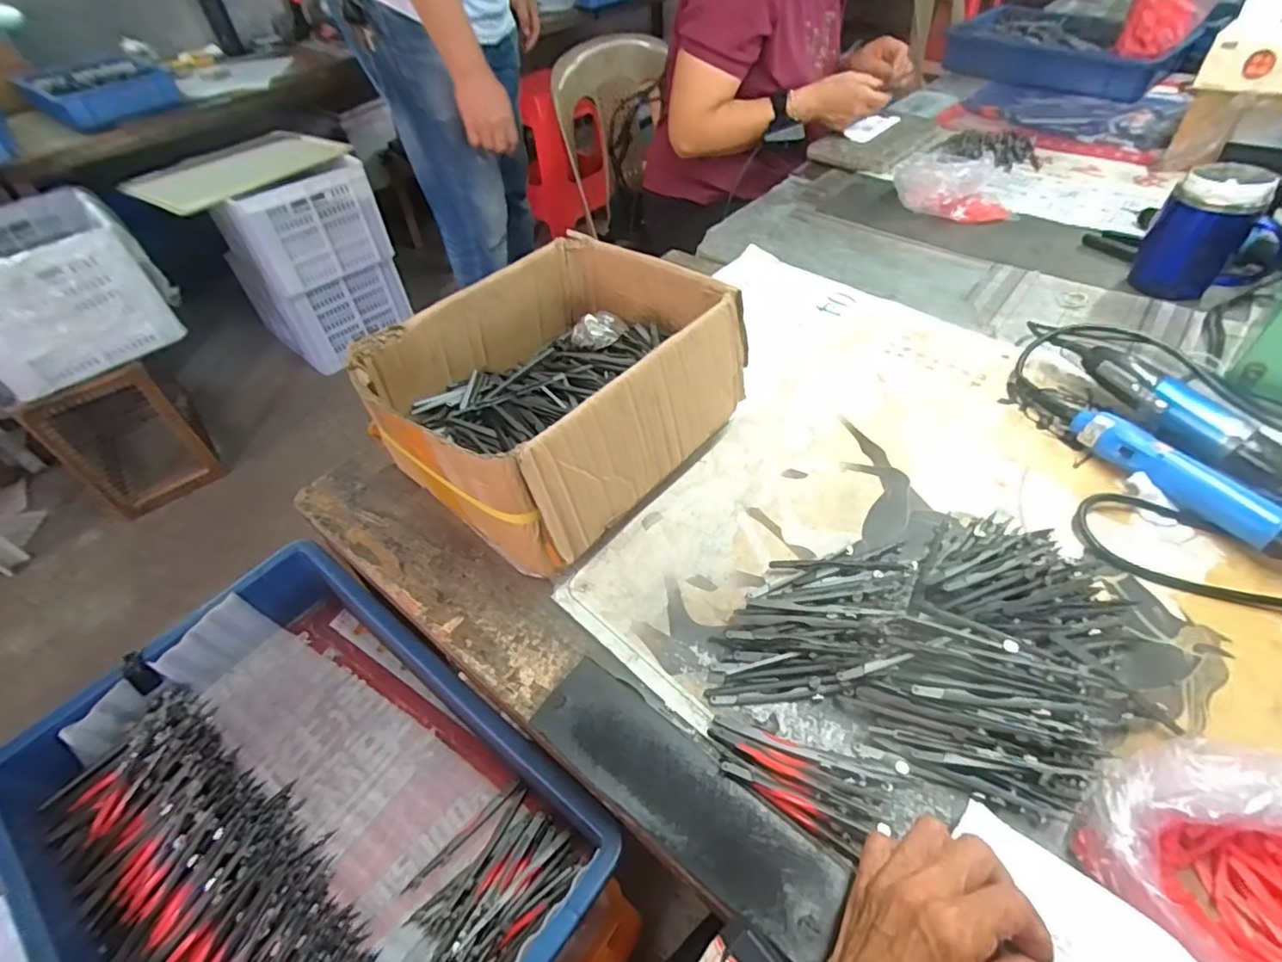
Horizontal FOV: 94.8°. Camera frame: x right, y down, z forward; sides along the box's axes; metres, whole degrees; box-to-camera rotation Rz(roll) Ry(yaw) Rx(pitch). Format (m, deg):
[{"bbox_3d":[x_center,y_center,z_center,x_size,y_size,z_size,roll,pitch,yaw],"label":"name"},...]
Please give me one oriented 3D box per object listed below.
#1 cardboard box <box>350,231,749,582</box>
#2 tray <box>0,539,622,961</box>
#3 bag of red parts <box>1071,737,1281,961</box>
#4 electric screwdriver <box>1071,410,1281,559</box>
[{"bbox_3d":[-0.069,-0.086,0.540,0.235,0.135,0.283,31,57,29],"label":"cardboard box"},{"bbox_3d":[-0.254,0.259,0.444,0.414,0.090,0.279,30,59,26],"label":"tray"},{"bbox_3d":[0.316,0.205,0.305,0.144,0.067,0.112,16,51,18],"label":"bag of red parts"},{"bbox_3d":[0.457,0.006,0.483,0.037,0.037,0.205,-28,51,-19],"label":"electric screwdriver"}]

